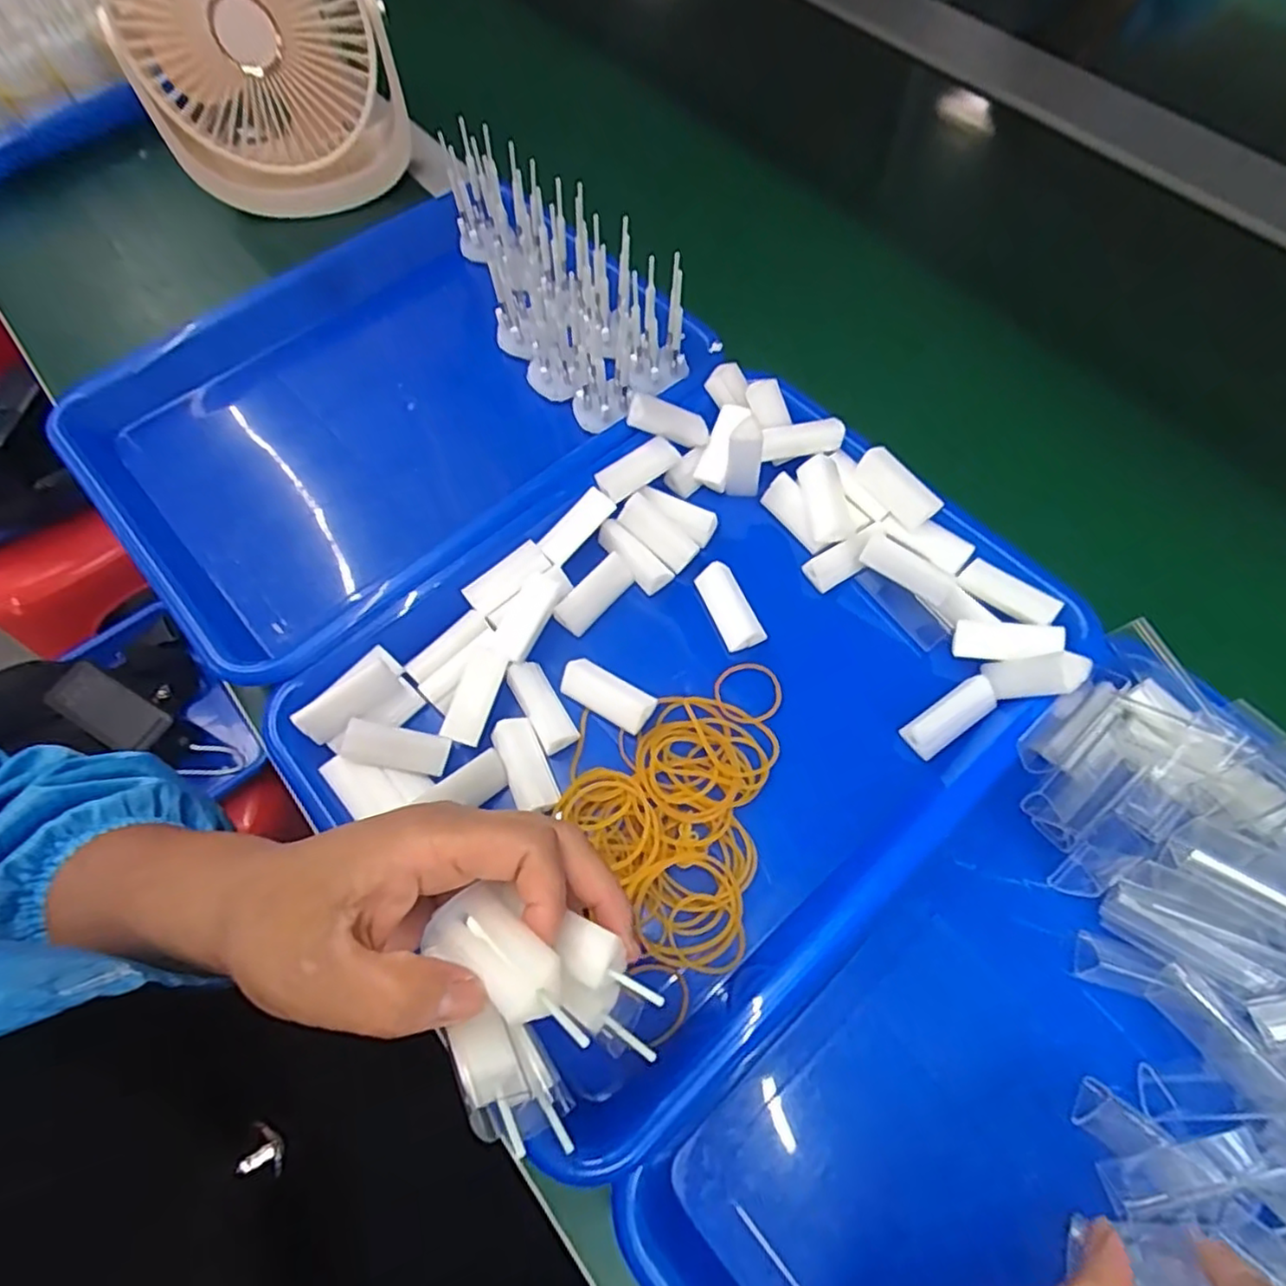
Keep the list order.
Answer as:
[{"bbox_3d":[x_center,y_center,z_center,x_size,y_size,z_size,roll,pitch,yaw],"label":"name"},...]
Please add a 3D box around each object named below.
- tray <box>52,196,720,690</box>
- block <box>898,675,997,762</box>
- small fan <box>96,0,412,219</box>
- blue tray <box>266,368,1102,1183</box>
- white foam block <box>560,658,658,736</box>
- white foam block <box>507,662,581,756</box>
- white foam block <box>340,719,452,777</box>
[{"bbox_3d":[-0.150,-0.138,0.393,0.307,0.042,0.232,-41,71,-16],"label":"tray"},{"bbox_3d":[0.145,0.035,0.310,0.046,0.011,0.018,-32,69,-13],"label":"block"},{"bbox_3d":[-0.246,-0.386,0.423,0.156,0.156,0.093,-12,66,-5],"label":"small fan"},{"bbox_3d":[0.024,0.023,0.322,0.316,0.057,0.259,-37,70,-15],"label":"blue tray"},{"bbox_3d":[-0.018,0.025,0.320,0.047,0.011,0.020,30,69,14],"label":"white foam block"},{"bbox_3d":[-0.049,0.030,0.318,0.018,0.013,0.045,-29,68,-12],"label":"white foam block"},{"bbox_3d":[-0.112,0.048,0.299,0.045,0.007,0.016,16,64,-19],"label":"white foam block"}]

